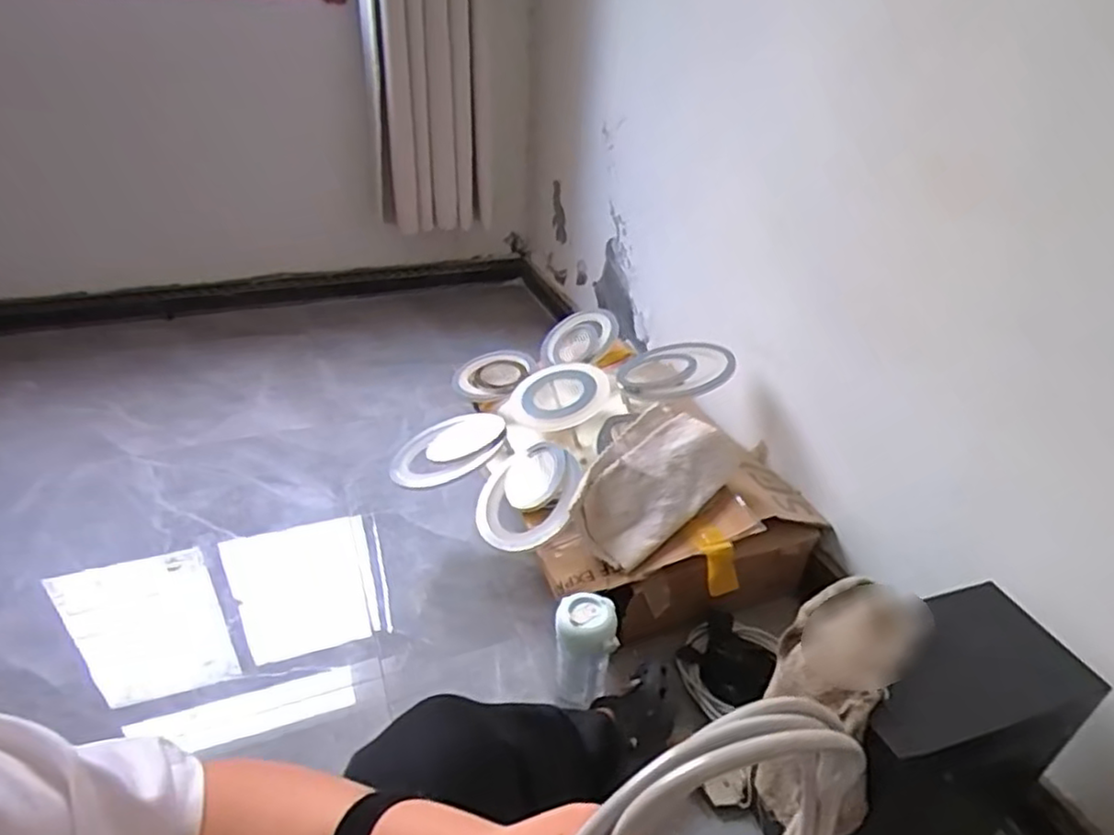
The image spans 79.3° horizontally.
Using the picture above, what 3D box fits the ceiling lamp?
[{"bbox_3d":[-0.018,-0.023,1.348,0.502,0.192,0.576,29,41,34],"label":"ceiling lamp"}]

